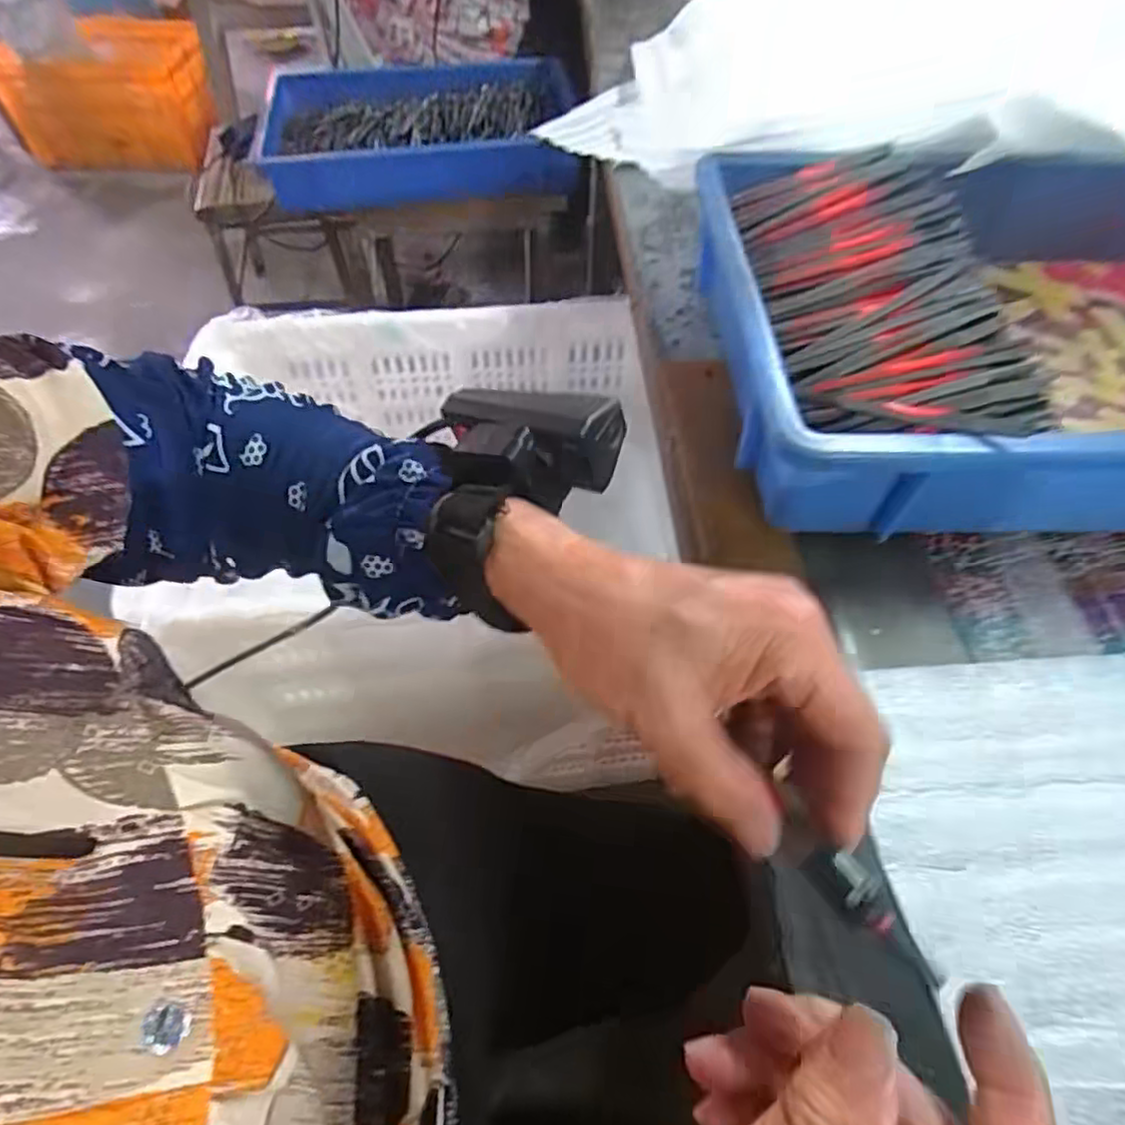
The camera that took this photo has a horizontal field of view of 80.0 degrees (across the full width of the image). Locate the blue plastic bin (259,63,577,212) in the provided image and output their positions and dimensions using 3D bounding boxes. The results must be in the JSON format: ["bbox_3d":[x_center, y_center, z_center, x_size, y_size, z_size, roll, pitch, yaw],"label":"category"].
[{"bbox_3d":[-0.209,-0.625,0.976,0.443,0.074,0.318,-3,56,-1],"label":"blue plastic bin"}]

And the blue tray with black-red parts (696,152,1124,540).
[{"bbox_3d":[0.335,-0.155,0.403,0.493,0.098,0.313,0,54,0],"label":"blue tray with black-red parts"}]

